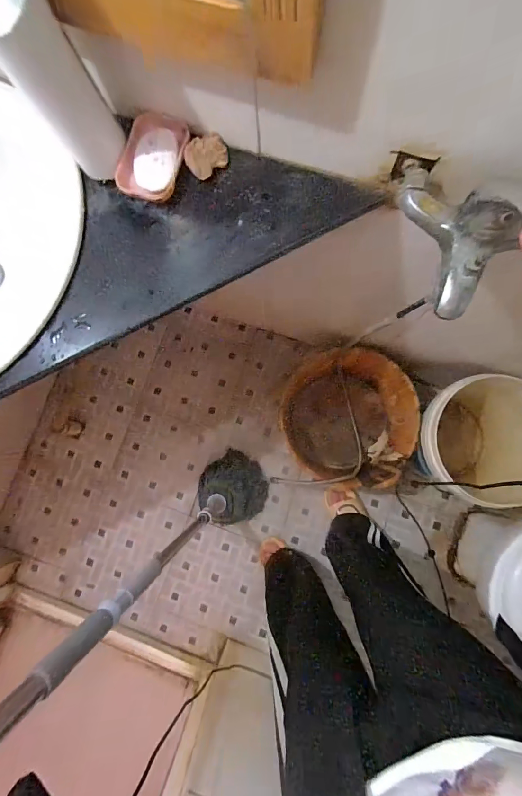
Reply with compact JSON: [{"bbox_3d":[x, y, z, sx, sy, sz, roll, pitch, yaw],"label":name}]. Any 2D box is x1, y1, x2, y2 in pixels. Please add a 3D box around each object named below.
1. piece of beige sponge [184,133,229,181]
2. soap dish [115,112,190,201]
[{"bbox_3d":[-0.067,-0.302,0.443,0.054,0.017,0.038,-36,82,-2],"label":"piece of beige sponge"},{"bbox_3d":[-0.130,-0.297,0.440,0.067,0.022,0.100,19,84,5],"label":"soap dish"}]

